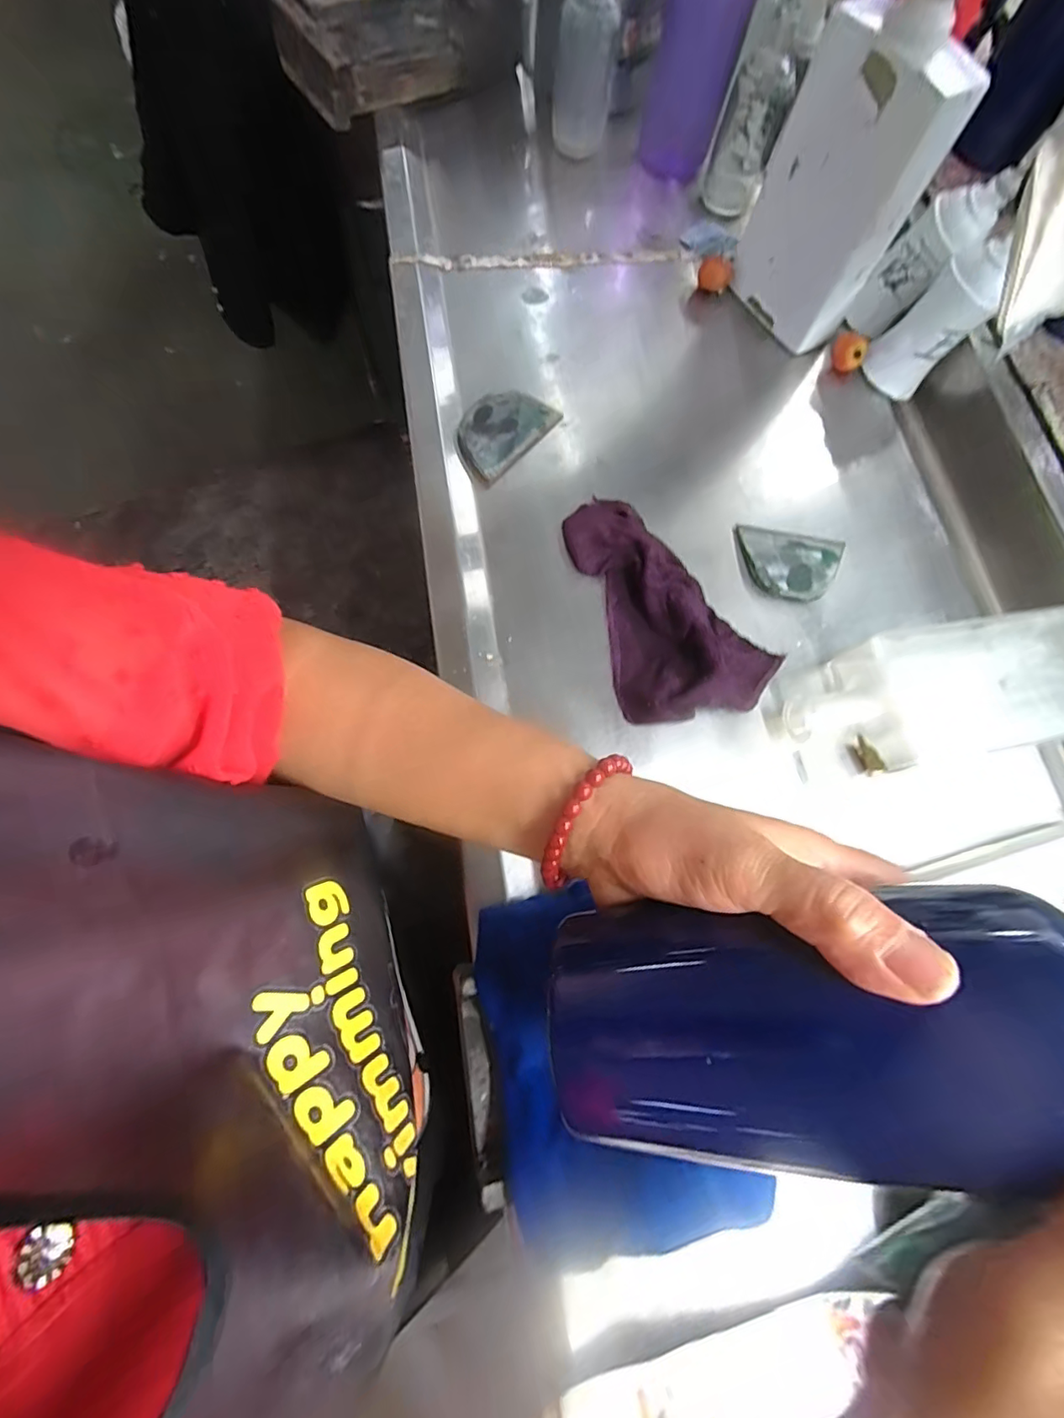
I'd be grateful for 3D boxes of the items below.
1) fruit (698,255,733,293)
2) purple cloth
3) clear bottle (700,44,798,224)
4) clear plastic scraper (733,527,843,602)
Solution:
[{"bbox_3d":[0.171,-0.404,0.502,0.031,0.023,0.019,13,74,2],"label":"fruit"},{"bbox_3d":[0.101,-0.082,0.386,0.116,0.034,0.177,-13,74,-5],"label":"purple cloth"},{"bbox_3d":[0.199,-0.537,0.503,0.050,0.099,0.049,16,74,3],"label":"clear bottle"},{"bbox_3d":[0.197,-0.112,0.415,0.080,0.011,0.063,15,74,3],"label":"clear plastic scraper"}]

